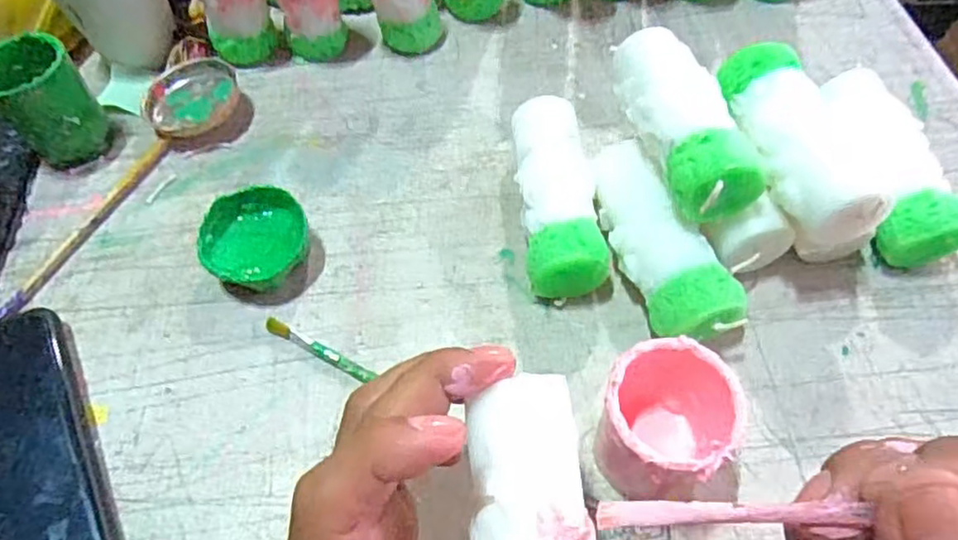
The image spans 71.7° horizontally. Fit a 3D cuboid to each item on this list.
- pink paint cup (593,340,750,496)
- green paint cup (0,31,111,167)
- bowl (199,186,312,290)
[{"bbox_3d":[0.073,0.065,0.269,0.048,0.063,0.050,0,56,0],"label":"pink paint cup"},{"bbox_3d":[-0.251,-0.098,0.382,0.047,0.057,0.050,0,56,0],"label":"green paint cup"},{"bbox_3d":[-0.114,-0.013,0.345,0.055,0.028,0.052,0,56,0],"label":"bowl"}]

